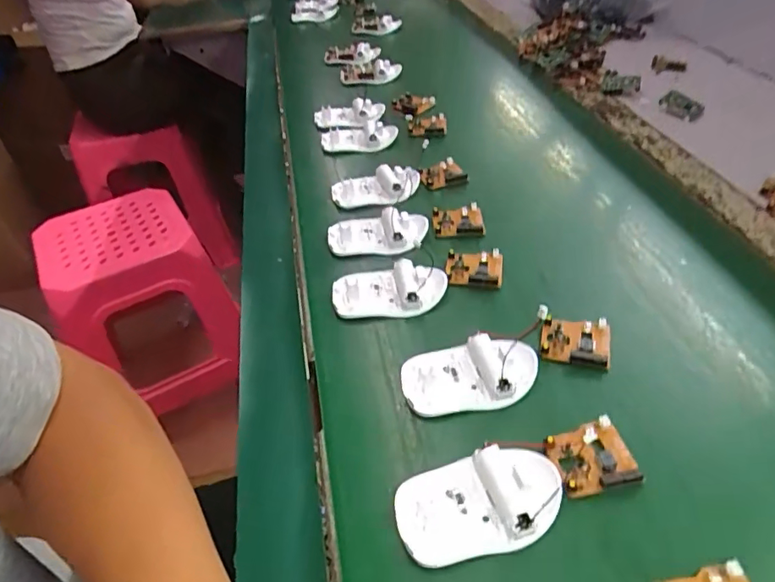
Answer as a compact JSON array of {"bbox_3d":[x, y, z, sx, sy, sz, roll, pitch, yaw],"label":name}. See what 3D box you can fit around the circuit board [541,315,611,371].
[{"bbox_3d":[0.144,0.039,0.402,0.049,0.011,0.043,7,44,15],"label":"circuit board"}]

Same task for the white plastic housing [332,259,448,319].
[{"bbox_3d":[0.002,-0.002,0.451,0.097,0.020,0.053,-7,42,0],"label":"white plastic housing"}]

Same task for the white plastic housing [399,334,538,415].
[{"bbox_3d":[0.059,0.059,0.380,0.097,0.021,0.053,-9,42,-3],"label":"white plastic housing"}]

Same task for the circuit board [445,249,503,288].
[{"bbox_3d":[0.078,-0.022,0.472,0.050,0.013,0.041,2,43,10],"label":"circuit board"}]

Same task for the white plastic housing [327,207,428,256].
[{"bbox_3d":[-0.010,-0.058,0.514,0.097,0.019,0.049,-6,42,0],"label":"white plastic housing"}]

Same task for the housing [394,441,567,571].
[{"bbox_3d":[0.055,0.123,0.308,0.098,0.021,0.053,-13,42,-7],"label":"housing"}]

